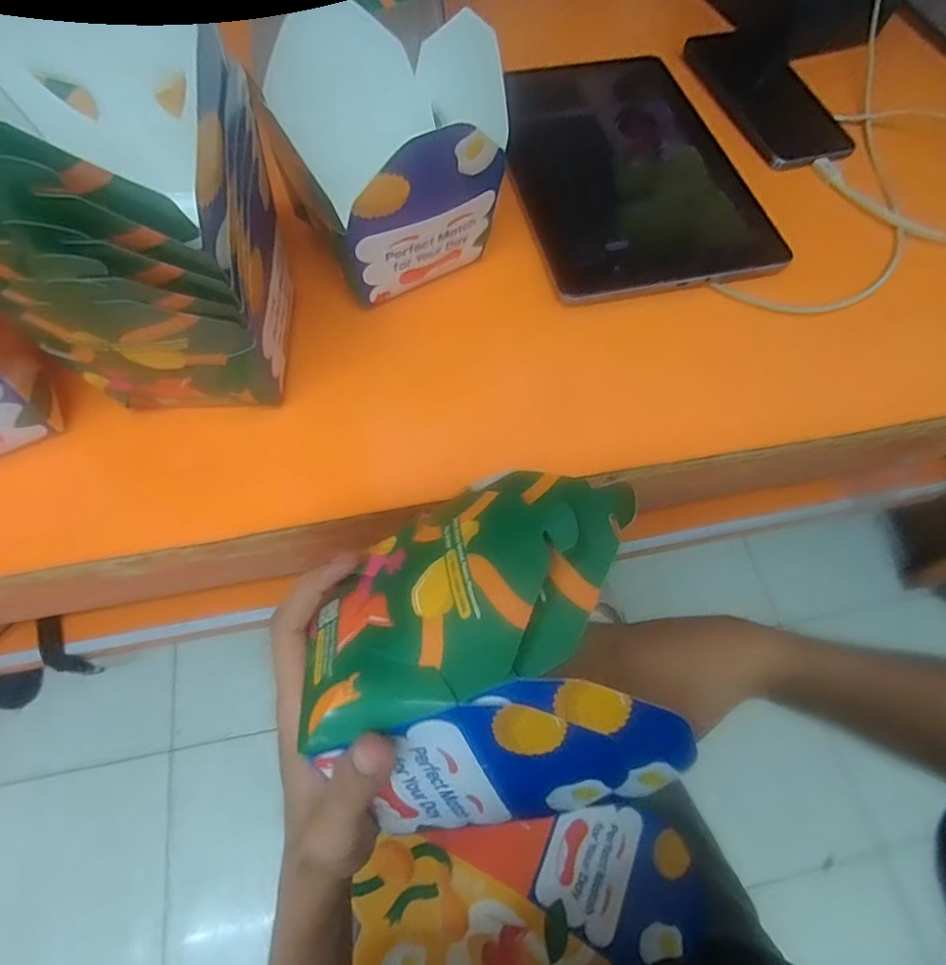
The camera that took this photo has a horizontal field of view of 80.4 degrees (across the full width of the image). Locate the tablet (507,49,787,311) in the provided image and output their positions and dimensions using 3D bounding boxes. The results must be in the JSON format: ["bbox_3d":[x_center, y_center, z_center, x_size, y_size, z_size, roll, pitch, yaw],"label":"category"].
[{"bbox_3d":[0.113,-0.238,0.417,0.166,0.014,0.240,-10,64,-8],"label":"tablet"}]

